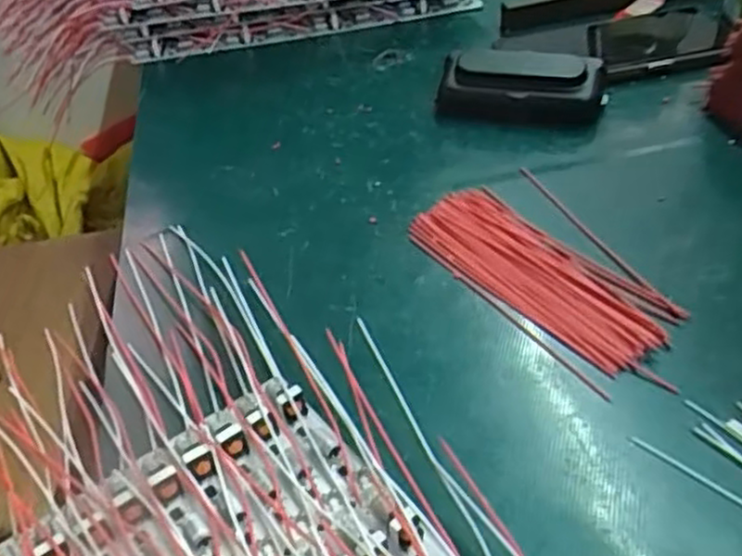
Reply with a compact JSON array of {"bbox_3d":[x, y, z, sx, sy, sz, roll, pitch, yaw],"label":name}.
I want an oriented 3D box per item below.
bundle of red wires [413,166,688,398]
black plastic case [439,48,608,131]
[{"bbox_3d":[0.087,-0.005,0.374,0.074,0.011,0.153,-24,45,-19],"label":"bundle of red wires"},{"bbox_3d":[0.099,-0.126,0.493,0.109,0.038,0.049,4,43,11],"label":"black plastic case"}]

